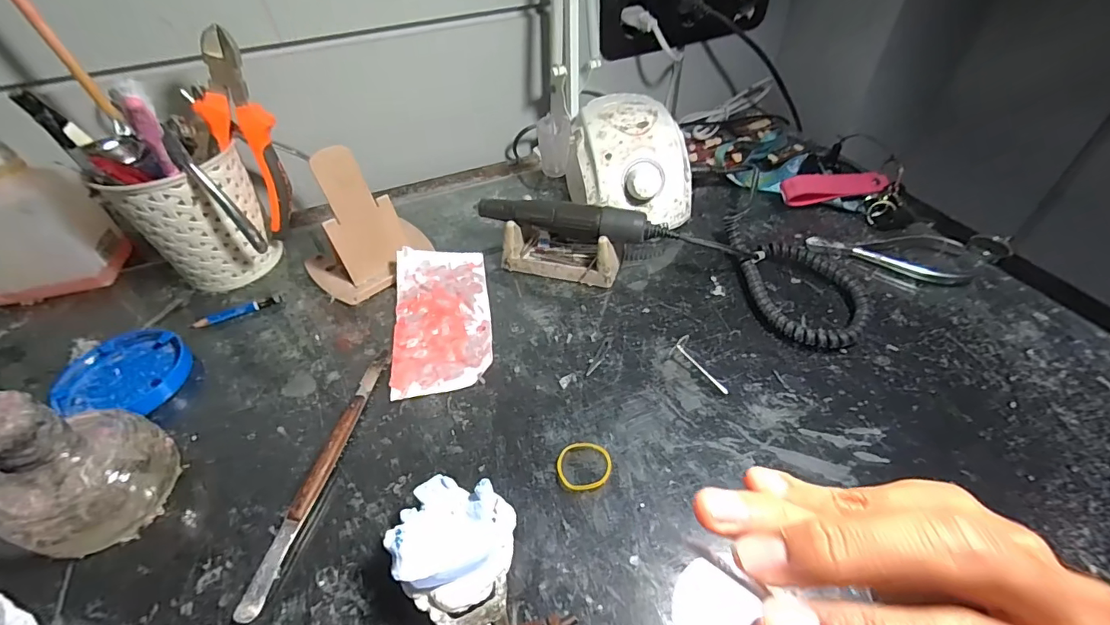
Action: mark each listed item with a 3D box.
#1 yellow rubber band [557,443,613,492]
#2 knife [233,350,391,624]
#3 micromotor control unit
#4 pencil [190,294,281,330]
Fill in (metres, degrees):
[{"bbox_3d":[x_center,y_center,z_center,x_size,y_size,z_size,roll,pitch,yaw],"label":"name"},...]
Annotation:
[{"bbox_3d":[0.018,0.094,0.291,0.033,0.005,0.029,-12,48,-9],"label":"yellow rubber band"},{"bbox_3d":[-0.142,0.092,0.295,0.012,0.010,0.170,7,48,9],"label":"knife"},{"bbox_3d":[0.071,-0.145,0.459,0.104,0.081,0.141,-4,47,-2],"label":"micromotor control unit"},{"bbox_3d":[-0.263,-0.001,0.392,0.067,0.008,0.008,-22,50,-17],"label":"pencil"}]

